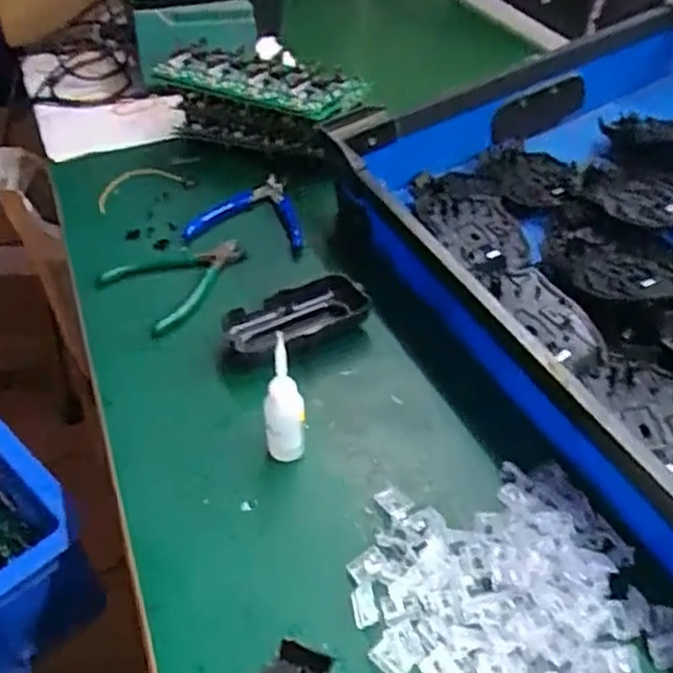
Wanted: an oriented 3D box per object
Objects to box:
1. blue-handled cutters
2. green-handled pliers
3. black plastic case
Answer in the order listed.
[{"bbox_3d":[-0.079,-0.117,0.659,0.111,0.015,0.108,8,42,6],"label":"blue-handled cutters"},{"bbox_3d":[-0.137,-0.056,0.596,0.097,0.009,0.118,30,49,27],"label":"green-handled pliers"},{"bbox_3d":[-0.031,-0.017,0.536,0.107,0.031,0.044,-16,45,-19],"label":"black plastic case"}]

